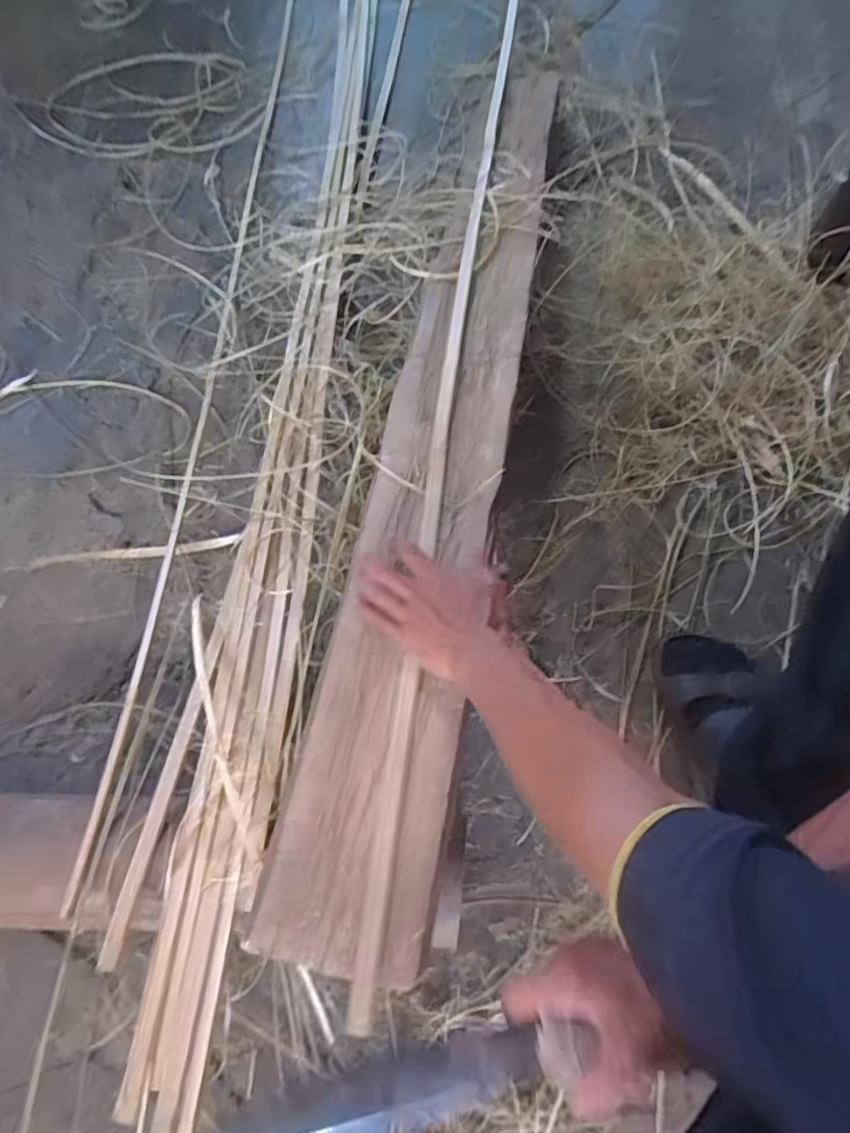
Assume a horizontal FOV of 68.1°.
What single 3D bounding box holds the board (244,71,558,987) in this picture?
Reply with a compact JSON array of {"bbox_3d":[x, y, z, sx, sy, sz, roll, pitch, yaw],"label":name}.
[{"bbox_3d":[0.033,-0.177,0.621,0.120,0.042,1.048,11,65,3],"label":"board"}]

